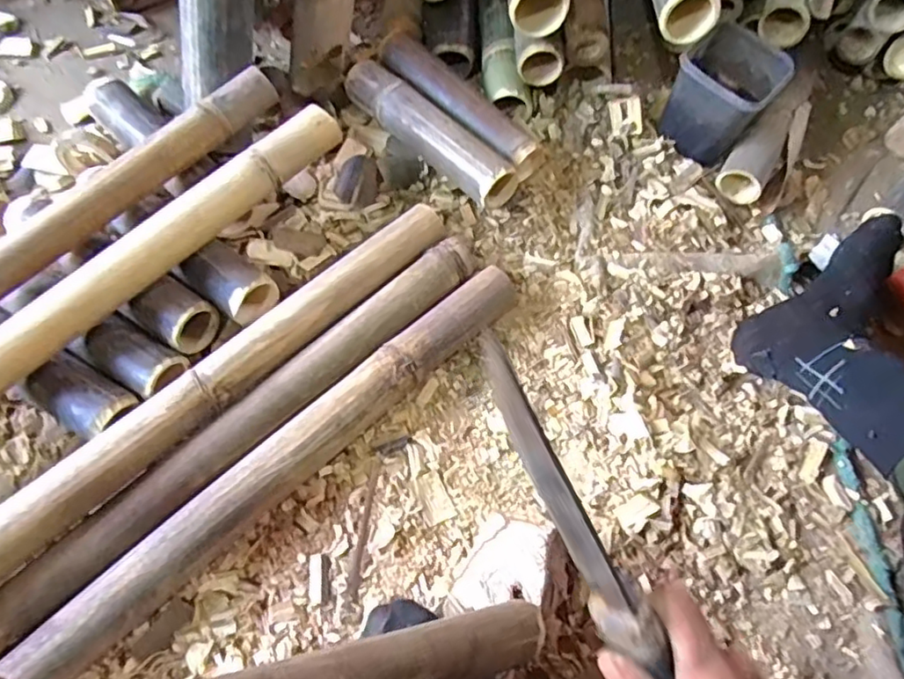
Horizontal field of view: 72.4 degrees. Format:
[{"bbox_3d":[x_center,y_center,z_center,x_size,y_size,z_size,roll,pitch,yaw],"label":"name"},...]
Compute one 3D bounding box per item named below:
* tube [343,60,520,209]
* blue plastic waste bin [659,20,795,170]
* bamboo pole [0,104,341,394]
[{"bbox_3d":[-0.028,-0.254,0.738,0.056,0.043,0.259,-41,73,-21],"label":"tube"},{"bbox_3d":[0.337,-0.302,0.784,0.105,0.114,0.104,39,69,14],"label":"blue plastic waste bin"},{"bbox_3d":[-0.364,-0.025,0.575,0.053,0.044,0.652,41,68,15],"label":"bamboo pole"}]

